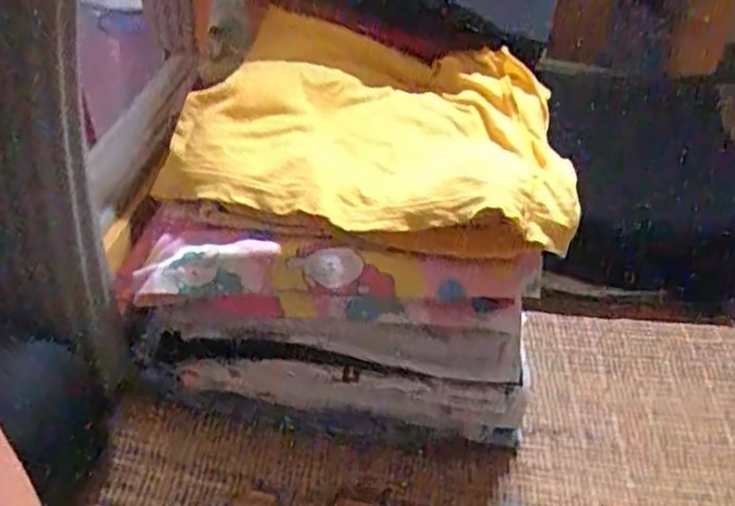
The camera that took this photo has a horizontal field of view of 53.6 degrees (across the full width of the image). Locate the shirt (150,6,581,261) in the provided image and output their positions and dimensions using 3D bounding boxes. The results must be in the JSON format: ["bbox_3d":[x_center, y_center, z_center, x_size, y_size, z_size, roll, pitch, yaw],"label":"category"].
[{"bbox_3d":[0.006,-0.085,0.502,0.254,0.052,0.198,10,39,4],"label":"shirt"}]

